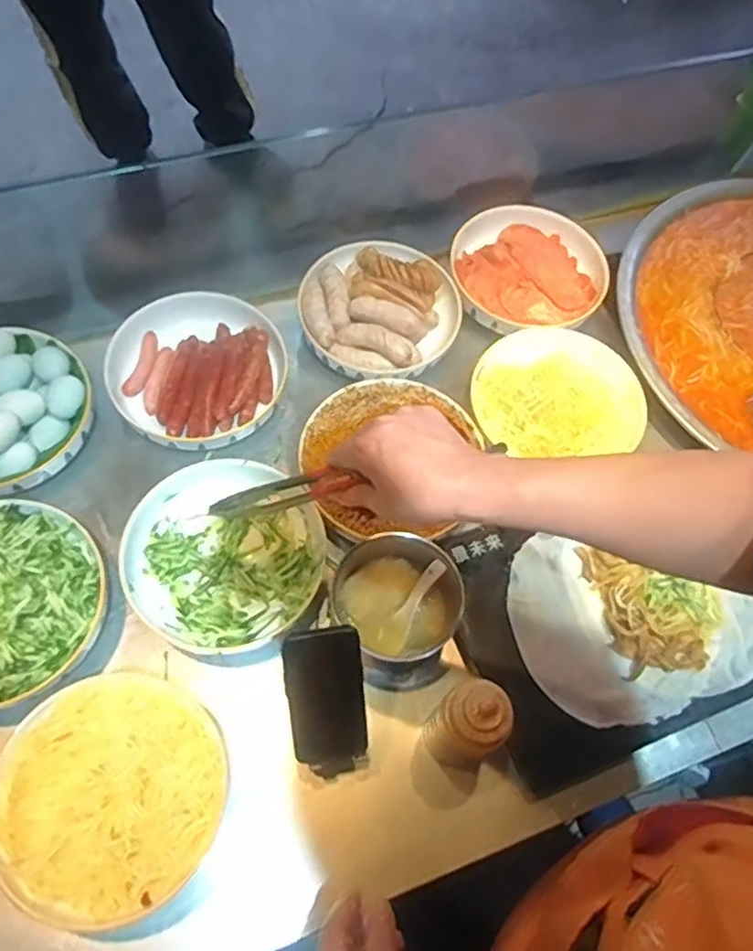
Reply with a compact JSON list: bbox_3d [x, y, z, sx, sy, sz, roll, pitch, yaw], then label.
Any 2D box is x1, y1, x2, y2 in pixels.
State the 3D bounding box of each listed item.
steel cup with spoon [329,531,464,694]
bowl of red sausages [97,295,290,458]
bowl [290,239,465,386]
[{"bbox_3d":[0.027,0.148,0.806,0.132,0.097,0.160,-27,68,-17],"label":"steel cup with spoon"},{"bbox_3d":[-0.232,-0.133,0.942,0.217,0.067,0.225,2,63,-3],"label":"bowl of red sausages"},{"bbox_3d":[0.000,-0.234,0.993,0.211,0.077,0.222,2,63,-3],"label":"bowl"}]

